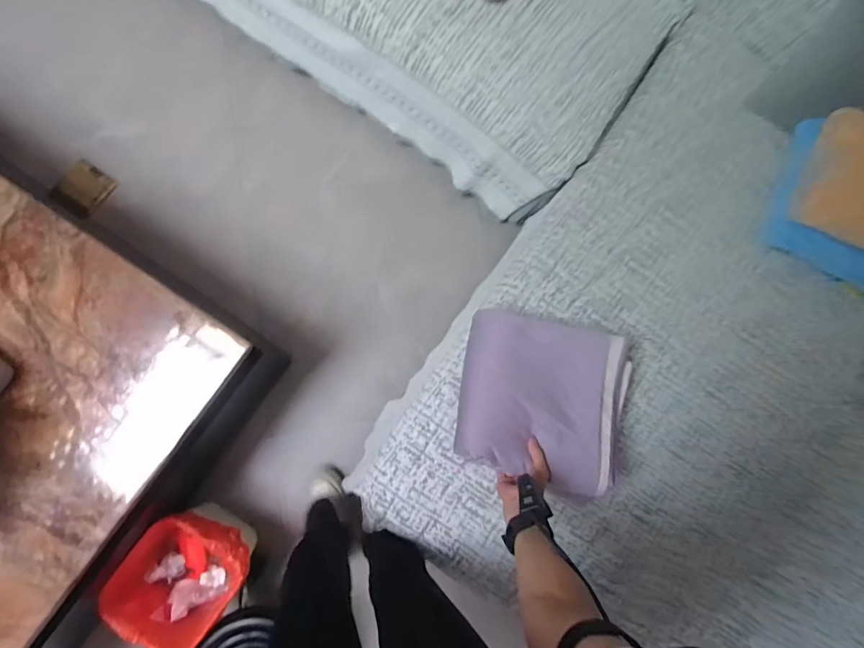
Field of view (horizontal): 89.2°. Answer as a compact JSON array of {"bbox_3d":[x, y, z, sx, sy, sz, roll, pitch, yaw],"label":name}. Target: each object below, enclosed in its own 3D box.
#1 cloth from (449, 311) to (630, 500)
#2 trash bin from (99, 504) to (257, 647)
[{"bbox_3d":[0.191,0.120,0.746,0.284,0.030,0.273,17,65,0],"label":"cloth"},{"bbox_3d":[-0.557,0.563,1.029,0.236,0.257,0.270,37,80,-2],"label":"trash bin"}]

